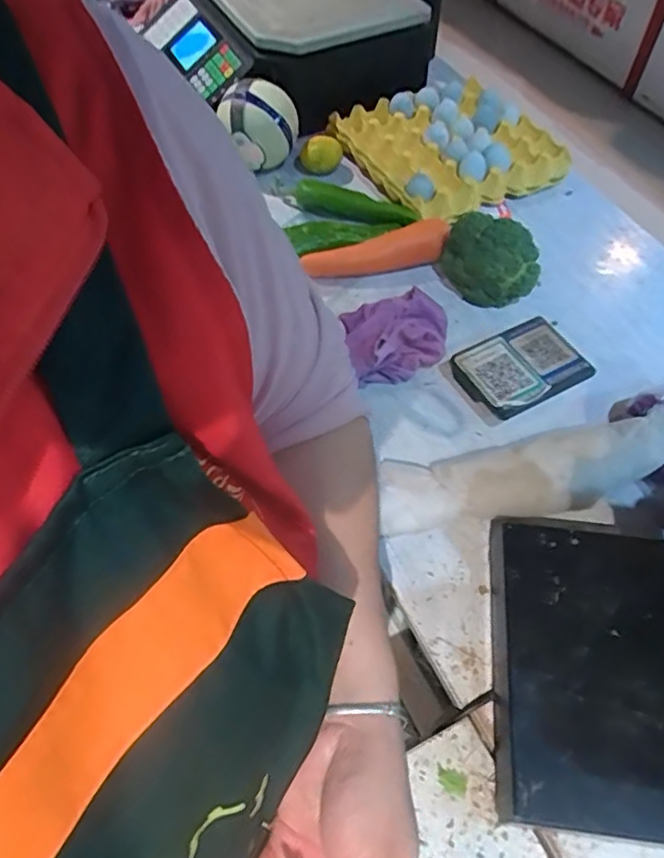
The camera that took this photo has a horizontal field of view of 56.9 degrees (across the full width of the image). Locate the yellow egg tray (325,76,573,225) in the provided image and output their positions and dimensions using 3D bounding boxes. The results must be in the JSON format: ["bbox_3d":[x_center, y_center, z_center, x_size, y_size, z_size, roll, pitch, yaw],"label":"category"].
[{"bbox_3d":[0.184,-0.463,0.998,0.295,0.067,0.317,-23,60,-16],"label":"yellow egg tray"}]

